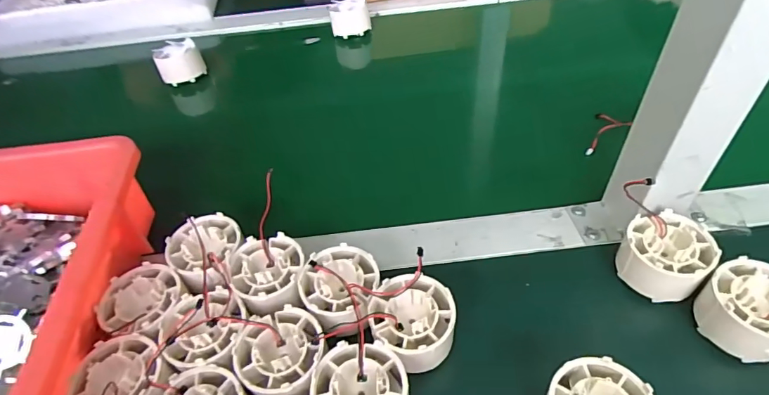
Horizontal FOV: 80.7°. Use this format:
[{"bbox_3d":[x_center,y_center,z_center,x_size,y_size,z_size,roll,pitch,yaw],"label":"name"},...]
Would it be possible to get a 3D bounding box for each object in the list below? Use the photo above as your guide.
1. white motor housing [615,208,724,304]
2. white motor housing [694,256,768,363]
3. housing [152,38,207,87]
[{"bbox_3d":[0.185,0.041,0.301,0.052,0.034,0.056,-3,46,4],"label":"white motor housing"},{"bbox_3d":[0.218,0.068,0.271,0.055,0.034,0.050,-3,46,4],"label":"white motor housing"},{"bbox_3d":[-0.249,-0.165,0.550,0.050,0.033,0.040,-16,47,-9],"label":"housing"}]

